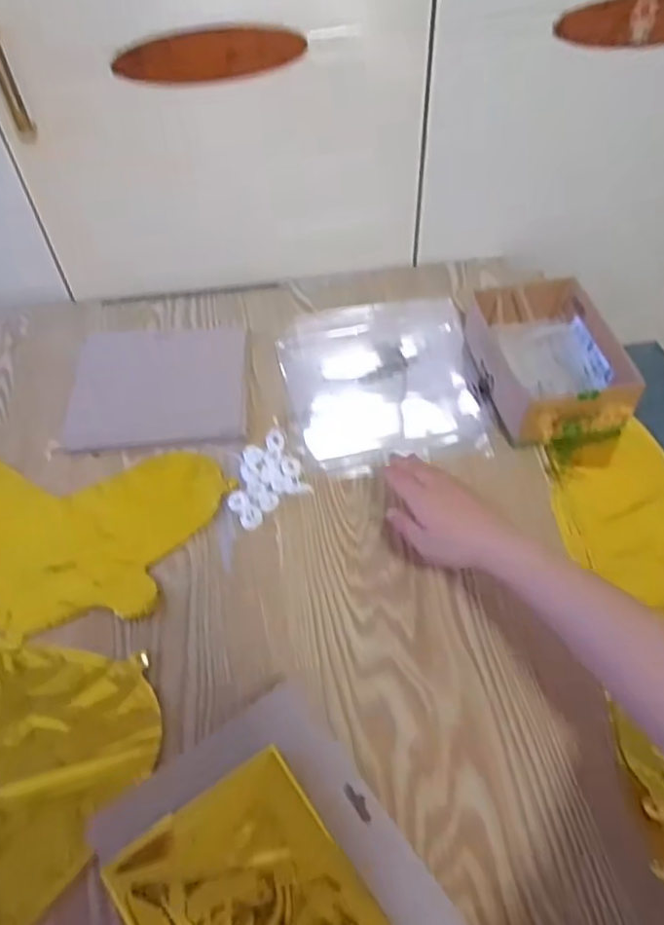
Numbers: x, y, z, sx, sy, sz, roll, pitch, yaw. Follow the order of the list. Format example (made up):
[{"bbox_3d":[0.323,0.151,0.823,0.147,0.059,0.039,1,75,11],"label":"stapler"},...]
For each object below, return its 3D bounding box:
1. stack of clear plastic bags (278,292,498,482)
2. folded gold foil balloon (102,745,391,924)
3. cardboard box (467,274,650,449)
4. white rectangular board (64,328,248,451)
[{"bbox_3d":[0.056,-0.095,0.711,0.208,0.024,0.254,-7,51,-3],"label":"stack of clear plastic bags"},{"bbox_3d":[-0.049,0.275,0.395,0.126,0.012,0.142,-27,68,-29],"label":"folded gold foil balloon"},{"bbox_3d":[0.230,-0.111,0.690,0.124,0.069,0.181,-9,51,-5],"label":"cardboard box"},{"bbox_3d":[-0.192,-0.089,0.719,0.187,0.012,0.174,-4,51,-1],"label":"white rectangular board"}]

